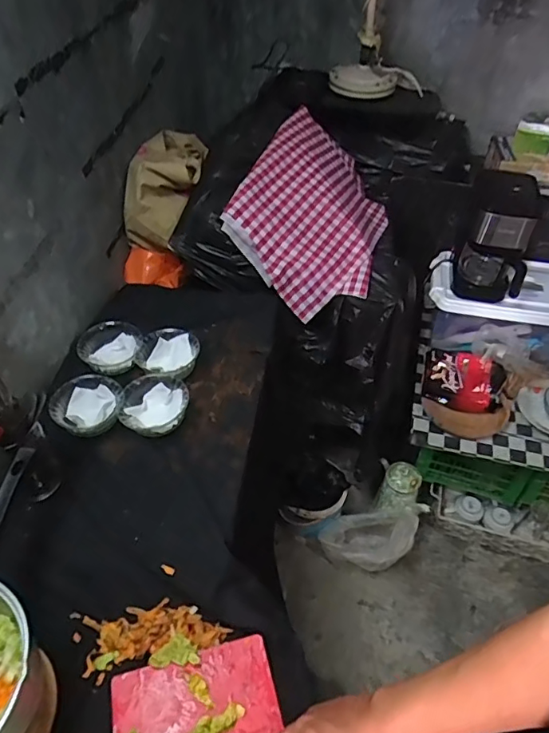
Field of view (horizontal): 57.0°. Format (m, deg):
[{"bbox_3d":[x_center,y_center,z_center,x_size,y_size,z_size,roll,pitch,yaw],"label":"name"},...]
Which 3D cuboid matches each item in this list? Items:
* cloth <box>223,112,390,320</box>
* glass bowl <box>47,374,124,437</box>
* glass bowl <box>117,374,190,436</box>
[{"bbox_3d":[0.102,-0.353,1.120,0.333,0.081,0.482,38,59,-13],"label":"cloth"},{"bbox_3d":[-0.298,0.070,0.808,0.103,0.052,0.108,0,46,0],"label":"glass bowl"},{"bbox_3d":[-0.190,0.063,0.809,0.104,0.054,0.100,0,46,0],"label":"glass bowl"}]

